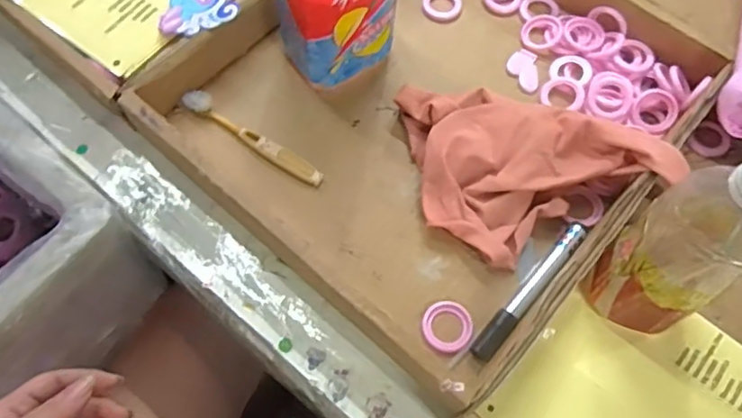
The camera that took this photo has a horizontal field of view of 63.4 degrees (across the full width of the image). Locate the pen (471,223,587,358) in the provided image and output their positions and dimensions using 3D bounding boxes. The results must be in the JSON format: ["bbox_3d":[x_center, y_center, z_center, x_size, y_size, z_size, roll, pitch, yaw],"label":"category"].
[{"bbox_3d":[0.122,0.059,0.455,0.016,0.016,0.135,39,71,15],"label":"pen"}]

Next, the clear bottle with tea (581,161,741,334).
[{"bbox_3d":[0.199,0.026,0.380,0.065,0.178,0.067,-34,71,-14],"label":"clear bottle with tea"}]

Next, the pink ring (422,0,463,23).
[{"bbox_3d":[0.069,-0.196,0.577,0.037,0.009,0.035,0,66,-1],"label":"pink ring"}]

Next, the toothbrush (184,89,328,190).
[{"bbox_3d":[-0.099,-0.060,0.502,0.138,0.016,0.019,31,69,12],"label":"toothbrush"}]

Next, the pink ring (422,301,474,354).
[{"bbox_3d":[0.057,0.087,0.446,0.036,0.004,0.037,0,66,-1],"label":"pink ring"}]

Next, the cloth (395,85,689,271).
[{"bbox_3d":[0.129,-0.043,0.480,0.185,0.052,0.155,-11,67,-6],"label":"cloth"}]

